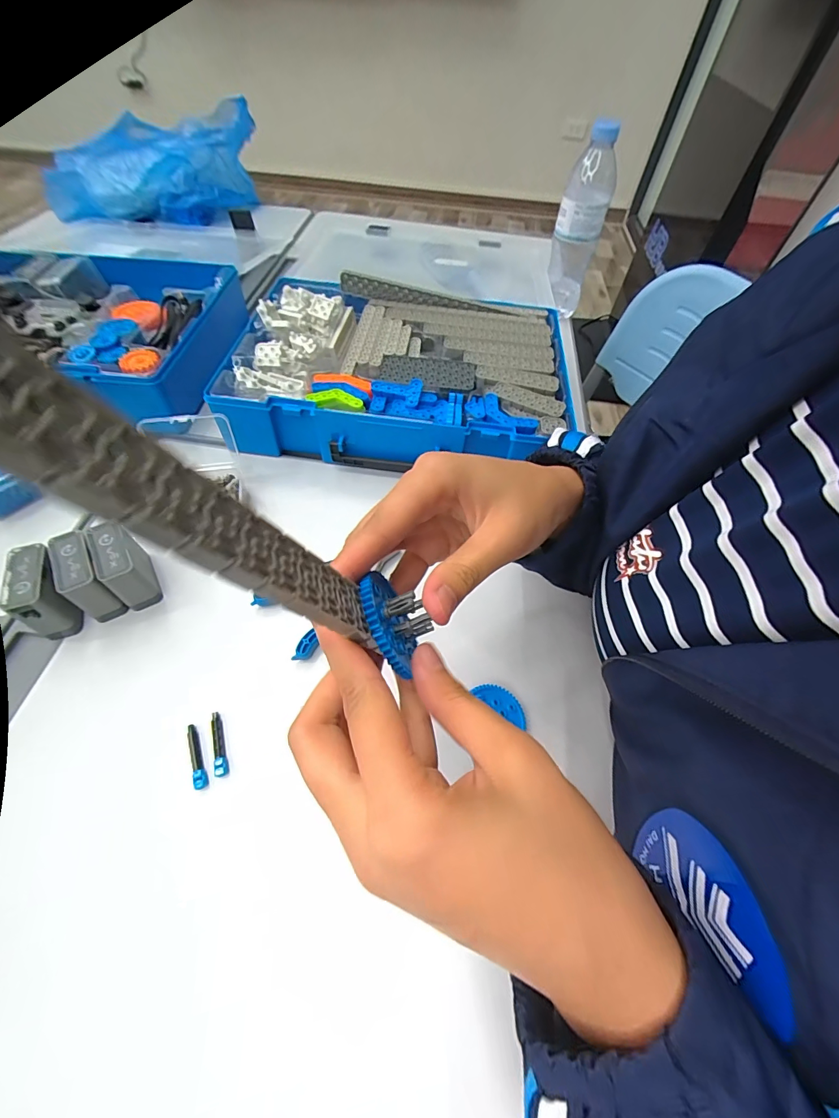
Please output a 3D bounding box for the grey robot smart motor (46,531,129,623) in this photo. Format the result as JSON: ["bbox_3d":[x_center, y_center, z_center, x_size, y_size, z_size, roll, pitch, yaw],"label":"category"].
[{"bbox_3d":[-0.263,0.015,0.330,0.026,0.051,0.058,-31,63,-21],"label":"grey robot smart motor"}]

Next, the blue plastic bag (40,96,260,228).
[{"bbox_3d":[-0.482,-0.714,0.736,0.316,0.122,0.223,5,56,-1],"label":"blue plastic bag"}]

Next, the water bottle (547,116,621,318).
[{"bbox_3d":[0.216,-0.447,0.565,0.062,0.199,0.056,17,57,8],"label":"water bottle"}]

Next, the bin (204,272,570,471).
[{"bbox_3d":[-0.021,-0.216,0.483,0.361,0.070,0.263,5,56,-1],"label":"bin"}]

